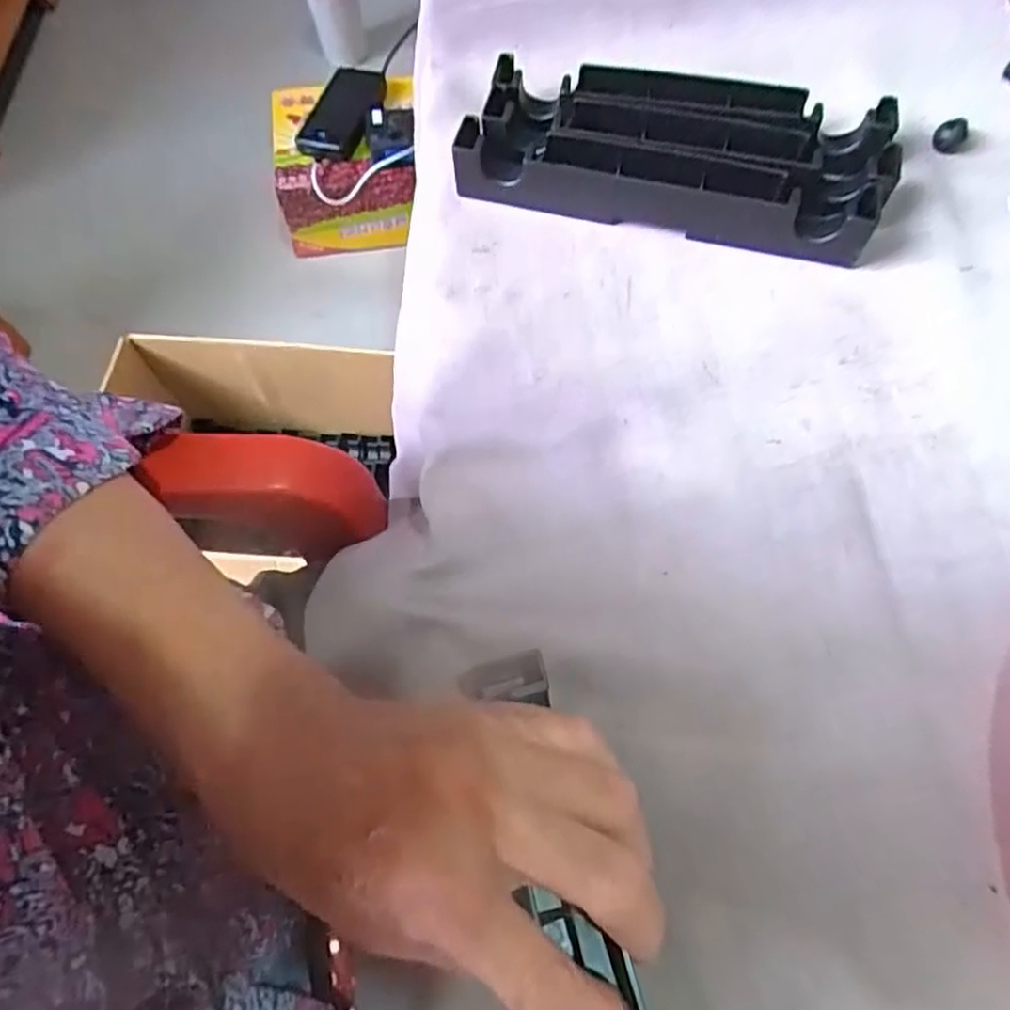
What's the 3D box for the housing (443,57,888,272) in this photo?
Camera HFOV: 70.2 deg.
[{"bbox_3d":[0.084,-0.176,0.357,0.196,0.031,0.084,15,67,7],"label":"housing"}]

